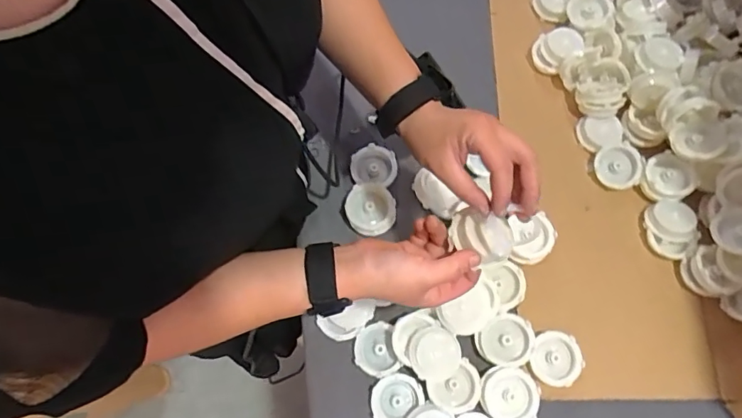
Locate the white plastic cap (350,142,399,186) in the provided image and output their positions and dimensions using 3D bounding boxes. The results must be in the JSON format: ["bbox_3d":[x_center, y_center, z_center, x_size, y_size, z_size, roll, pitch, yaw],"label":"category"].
[{"bbox_3d":[0.005,-0.055,0.640,0.059,0.022,0.052,15,73,5],"label":"white plastic cap"}]

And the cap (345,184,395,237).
[{"bbox_3d":[-0.001,0.002,0.618,0.060,0.027,0.060,0,73,1],"label":"cap"}]

